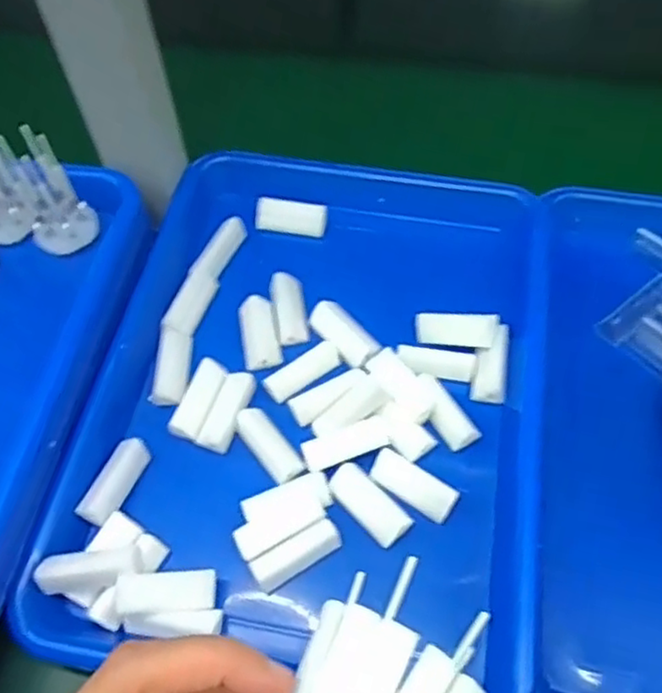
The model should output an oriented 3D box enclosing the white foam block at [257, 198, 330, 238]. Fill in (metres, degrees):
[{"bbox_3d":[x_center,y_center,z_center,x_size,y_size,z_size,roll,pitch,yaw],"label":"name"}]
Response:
[{"bbox_3d":[-0.027,-0.089,0.464,0.048,0.023,0.011,4,19,-1],"label":"white foam block"}]

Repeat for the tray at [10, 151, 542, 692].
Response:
[{"bbox_3d":[-0.006,0.023,0.396,0.244,0.040,0.330,8,58,7],"label":"tray"}]

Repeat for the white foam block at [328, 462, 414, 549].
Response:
[{"bbox_3d":[0.020,0.084,0.357,0.047,0.009,0.022,39,66,23],"label":"white foam block"}]

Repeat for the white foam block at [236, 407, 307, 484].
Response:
[{"bbox_3d":[-0.035,0.056,0.378,0.018,0.010,0.049,-33,62,-18],"label":"white foam block"}]

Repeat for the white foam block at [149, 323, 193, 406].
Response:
[{"bbox_3d":[-0.097,0.013,0.406,0.021,0.013,0.047,21,55,-27],"label":"white foam block"}]

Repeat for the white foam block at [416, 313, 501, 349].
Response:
[{"bbox_3d":[0.076,-0.010,0.406,0.048,0.010,0.019,3,58,19],"label":"white foam block"}]

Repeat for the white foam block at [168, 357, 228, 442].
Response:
[{"bbox_3d":[-0.076,0.032,0.391,0.017,0.017,0.047,17,59,12],"label":"white foam block"}]

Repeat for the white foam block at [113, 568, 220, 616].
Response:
[{"bbox_3d":[-0.080,0.119,0.325,0.046,0.009,0.018,2,79,-16],"label":"white foam block"}]

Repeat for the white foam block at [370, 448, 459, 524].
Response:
[{"bbox_3d":[0.044,0.074,0.359,0.046,0.010,0.019,30,62,19],"label":"white foam block"}]

